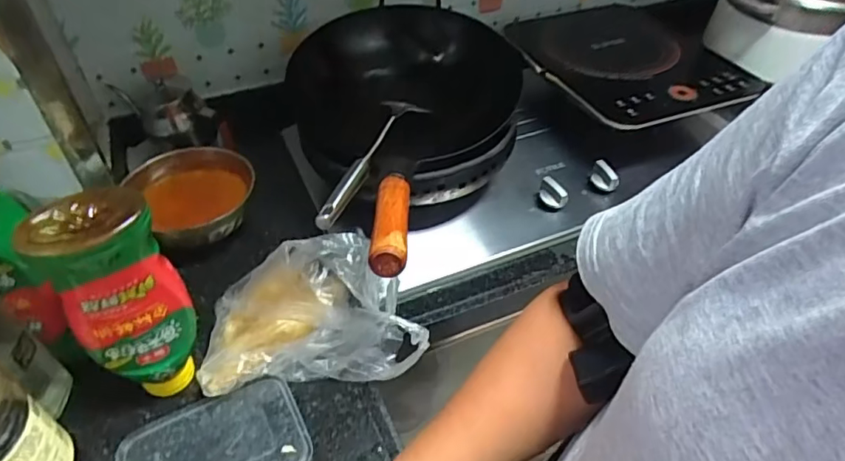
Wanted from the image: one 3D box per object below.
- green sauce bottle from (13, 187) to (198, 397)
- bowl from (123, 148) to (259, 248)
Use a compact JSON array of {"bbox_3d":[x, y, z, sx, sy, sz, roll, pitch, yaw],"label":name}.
[{"bbox_3d":[-0.269,0.075,0.511,0.053,0.242,0.089,28,51,26],"label":"green sauce bottle"},{"bbox_3d":[-0.296,-0.043,0.745,0.142,0.067,0.156,0,44,0],"label":"bowl"}]

